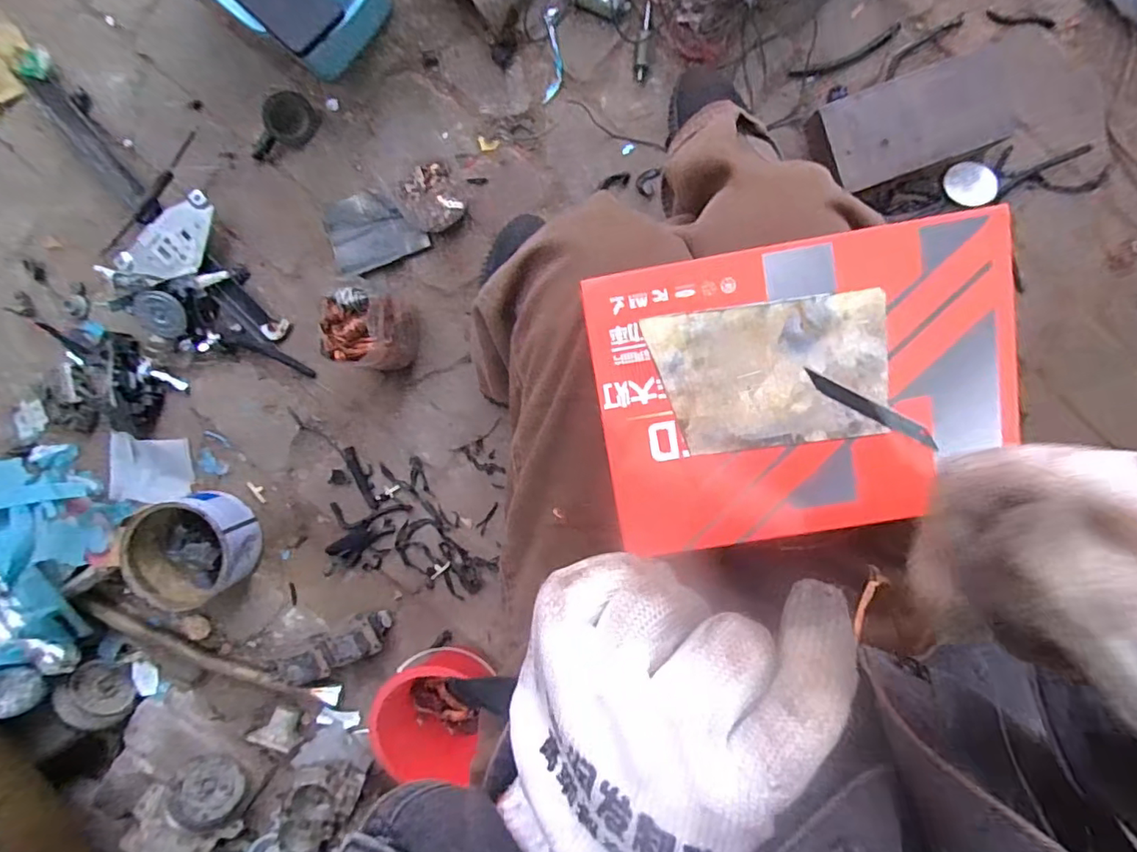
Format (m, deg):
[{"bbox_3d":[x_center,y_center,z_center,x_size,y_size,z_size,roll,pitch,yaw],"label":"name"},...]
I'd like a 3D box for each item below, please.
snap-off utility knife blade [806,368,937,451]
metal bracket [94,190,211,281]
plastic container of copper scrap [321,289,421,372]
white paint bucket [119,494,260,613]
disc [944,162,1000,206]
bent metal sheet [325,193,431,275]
[{"bbox_3d":[0.156,-0.009,0.292,0.075,0.004,0.009,28,99,-1],"label":"snap-off utility knife blade"},{"bbox_3d":[-0.568,-0.249,0.803,0.182,0.029,0.090,-36,82,3],"label":"metal bracket"},{"bbox_3d":[-0.261,-0.129,0.761,0.082,0.149,0.100,6,99,3],"label":"plastic container of copper scrap"},{"bbox_3d":[-0.552,0.179,0.833,0.163,0.094,0.154,1,98,4],"label":"white paint bucket"},{"bbox_3d":[0.533,-0.321,0.754,0.057,0.005,0.060,-1,86,21],"label":"disc"},{"bbox_3d":[-0.275,-0.280,0.808,0.133,0.023,0.103,-17,97,6],"label":"bent metal sheet"}]

